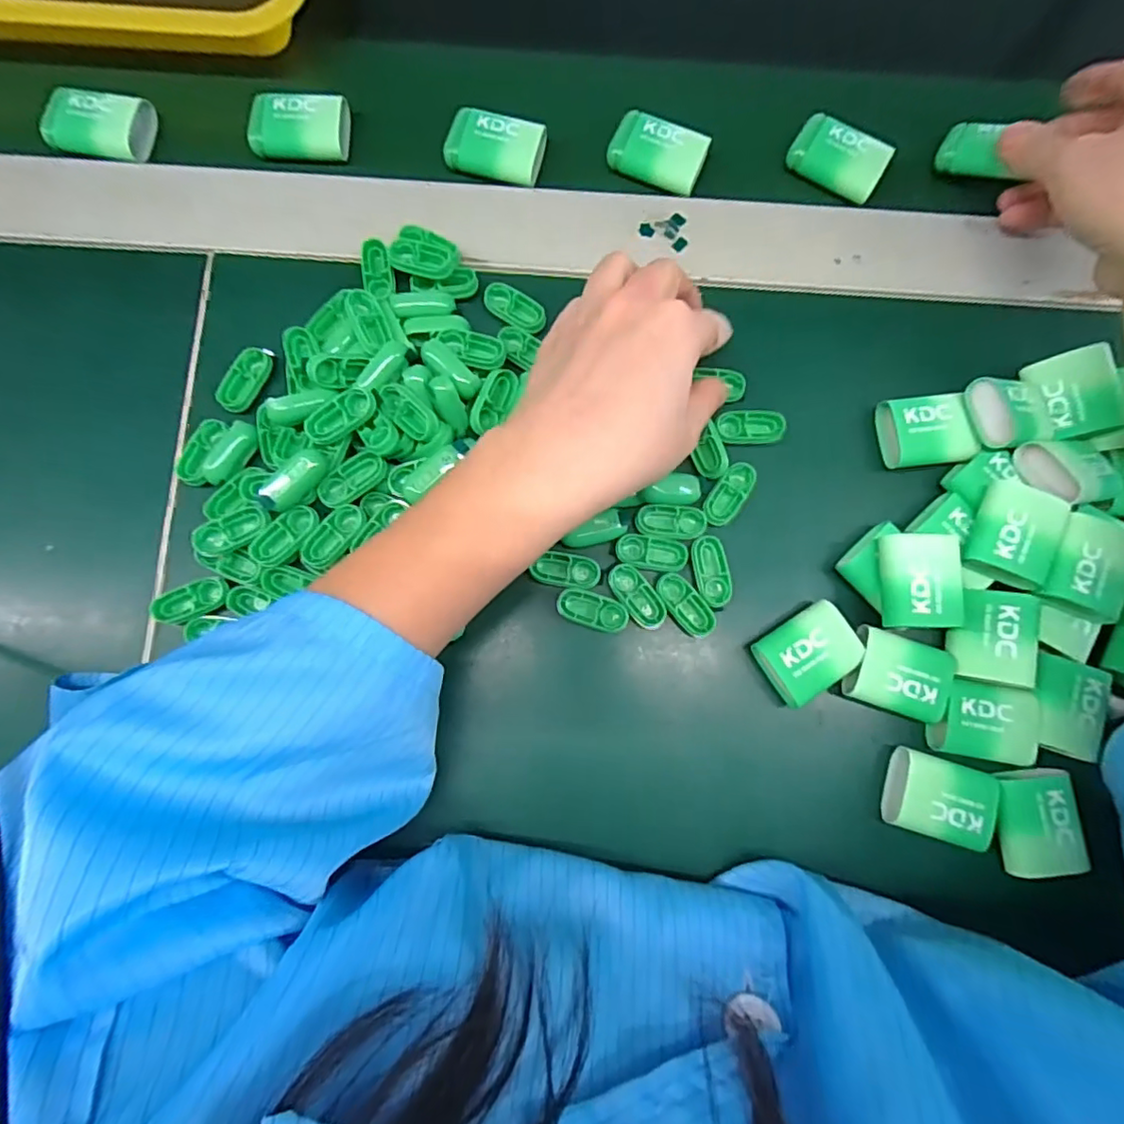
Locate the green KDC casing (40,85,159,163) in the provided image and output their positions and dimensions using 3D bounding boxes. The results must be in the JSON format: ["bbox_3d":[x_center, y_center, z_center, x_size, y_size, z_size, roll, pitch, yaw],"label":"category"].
[{"bbox_3d":[-0.251,-0.237,0.318,0.050,0.016,0.038,9,76,-4],"label":"green KDC casing"}]

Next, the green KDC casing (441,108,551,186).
[{"bbox_3d":[-0.036,-0.226,0.319,0.052,0.012,0.033,12,76,-3],"label":"green KDC casing"}]

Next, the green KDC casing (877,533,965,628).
[{"bbox_3d":[0.162,0.008,0.262,0.034,0.010,0.041,-1,85,6],"label":"green KDC casing"}]

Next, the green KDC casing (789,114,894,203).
[{"bbox_3d":[0.153,-0.224,0.323,0.050,0.012,0.031,32,76,2],"label":"green KDC casing"}]

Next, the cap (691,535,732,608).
[{"bbox_3d":[0.072,0.004,0.284,0.016,0.006,0.034,-8,78,-8],"label":"cap"}]

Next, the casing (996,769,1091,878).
[{"bbox_3d":[0.214,0.117,0.263,0.034,0.011,0.044,-4,77,-7],"label":"casing"}]

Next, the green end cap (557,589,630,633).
[{"bbox_3d":[0.015,0.023,0.277,0.034,0.004,0.015,17,76,-2],"label":"green end cap"}]

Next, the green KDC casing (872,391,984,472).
[{"bbox_3d":[0.182,-0.064,0.294,0.039,0.020,0.035,-3,77,-7],"label":"green KDC casing"}]

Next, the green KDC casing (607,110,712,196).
[{"bbox_3d":[0.053,-0.224,0.320,0.050,0.012,0.031,23,75,-1],"label":"green KDC casing"}]

